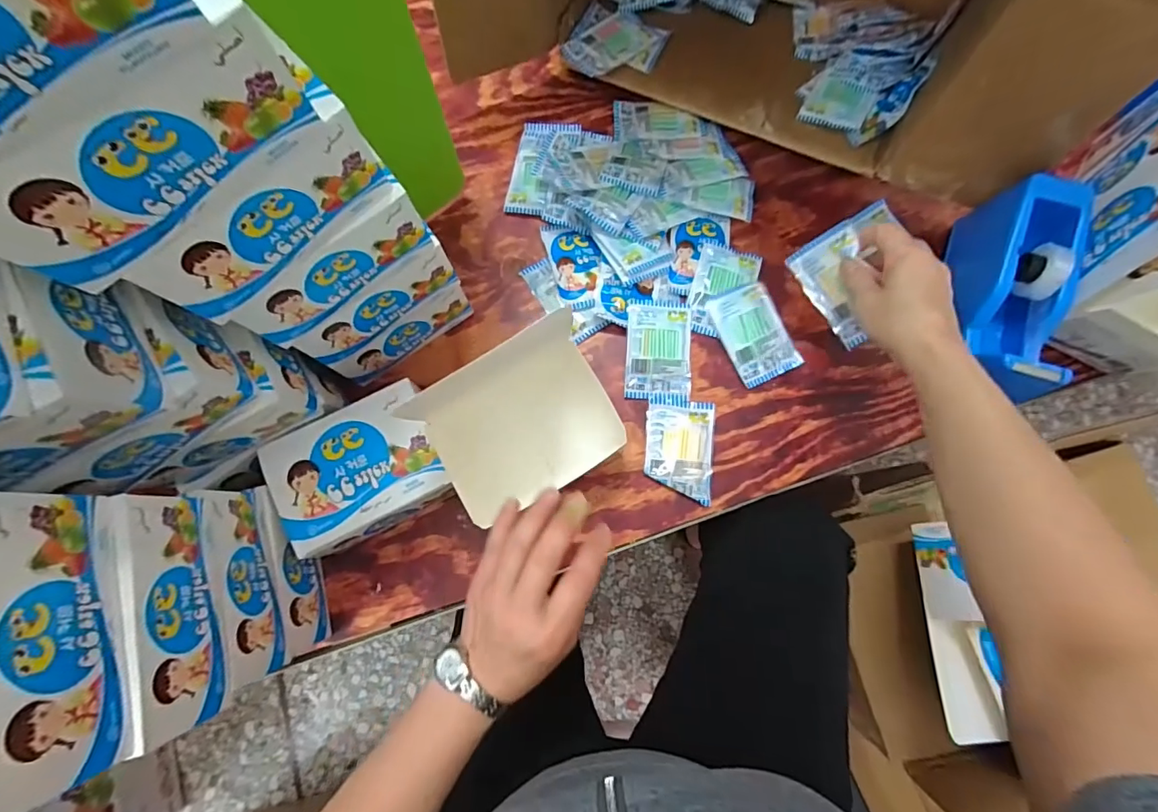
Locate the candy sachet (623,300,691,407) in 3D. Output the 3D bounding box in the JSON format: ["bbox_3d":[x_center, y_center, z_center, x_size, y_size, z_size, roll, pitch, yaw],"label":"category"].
[{"bbox_3d":[0.082,-0.057,0.514,0.066,0.011,0.106,4,77,2],"label":"candy sachet"}]

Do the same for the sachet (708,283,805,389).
[{"bbox_3d":[0.181,-0.075,0.521,0.066,0.009,0.098,-21,77,-3],"label":"sachet"}]

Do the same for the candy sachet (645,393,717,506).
[{"bbox_3d":[0.100,0.039,0.497,0.066,0.010,0.102,5,77,3],"label":"candy sachet"}]

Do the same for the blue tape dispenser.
[{"bbox_3d":[0.407,-0.109,0.474,0.075,0.078,0.202,18,78,5],"label":"blue tape dispenser"}]

